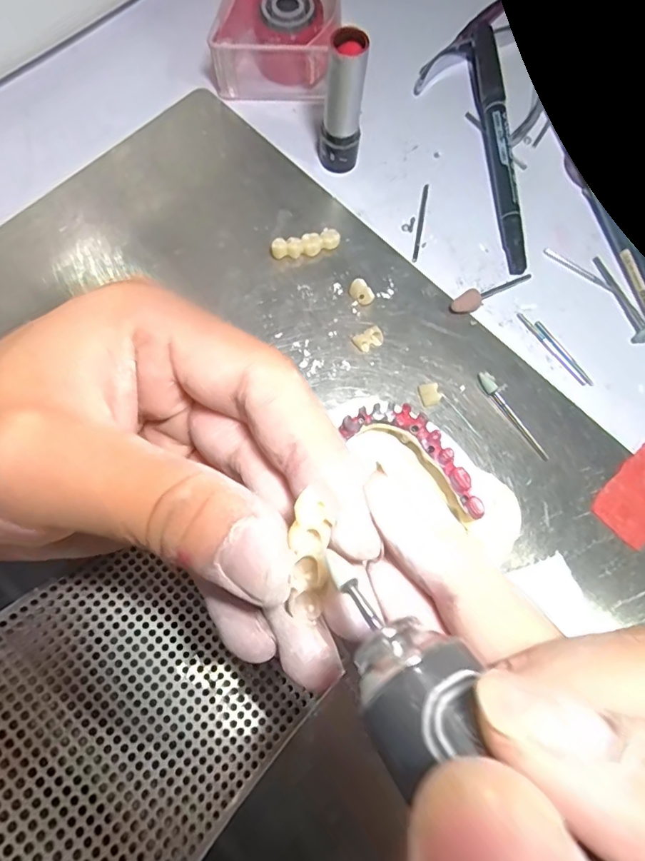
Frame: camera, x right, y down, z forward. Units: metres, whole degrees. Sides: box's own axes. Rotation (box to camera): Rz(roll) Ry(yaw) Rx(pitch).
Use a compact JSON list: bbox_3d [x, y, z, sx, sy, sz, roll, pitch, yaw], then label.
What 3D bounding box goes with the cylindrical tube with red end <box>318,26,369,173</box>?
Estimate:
[{"bbox_3d":[0.009,-0.144,0.224,0.019,0.061,0.016,3,77,-1],"label":"cylindrical tube with red end"}]

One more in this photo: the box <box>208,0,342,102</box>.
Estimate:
[{"bbox_3d":[-0.021,-0.200,0.250,0.055,0.031,0.054,12,77,1],"label":"box"}]

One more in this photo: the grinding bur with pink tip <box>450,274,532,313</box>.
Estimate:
[{"bbox_3d":[0.080,-0.066,0.232,0.044,0.008,0.008,-27,79,-7],"label":"grinding bur with pink tip"}]

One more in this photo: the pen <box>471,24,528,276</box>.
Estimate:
[{"bbox_3d":[0.088,-0.145,0.250,0.012,0.013,0.140,-2,77,-2],"label":"pen"}]

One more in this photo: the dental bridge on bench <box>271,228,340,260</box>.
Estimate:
[{"bbox_3d":[-0.008,-0.088,0.233,0.033,0.011,0.008,-17,78,-5],"label":"dental bridge on bench"}]

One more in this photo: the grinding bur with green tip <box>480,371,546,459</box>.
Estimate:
[{"bbox_3d":[0.084,-0.007,0.218,0.006,0.004,0.045,-33,80,-8],"label":"grinding bur with green tip"}]

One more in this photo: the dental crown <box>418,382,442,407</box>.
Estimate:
[{"bbox_3d":[0.047,-0.016,0.218,0.008,0.007,0.010,-19,78,-6],"label":"dental crown"}]

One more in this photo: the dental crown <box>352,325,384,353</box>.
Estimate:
[{"bbox_3d":[0.021,-0.041,0.223,0.013,0.006,0.008,-24,79,-7],"label":"dental crown"}]

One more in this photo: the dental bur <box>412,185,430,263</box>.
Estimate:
[{"bbox_3d":[0.049,-0.103,0.243,0.004,0.004,0.044,11,77,1],"label":"dental bur"}]

